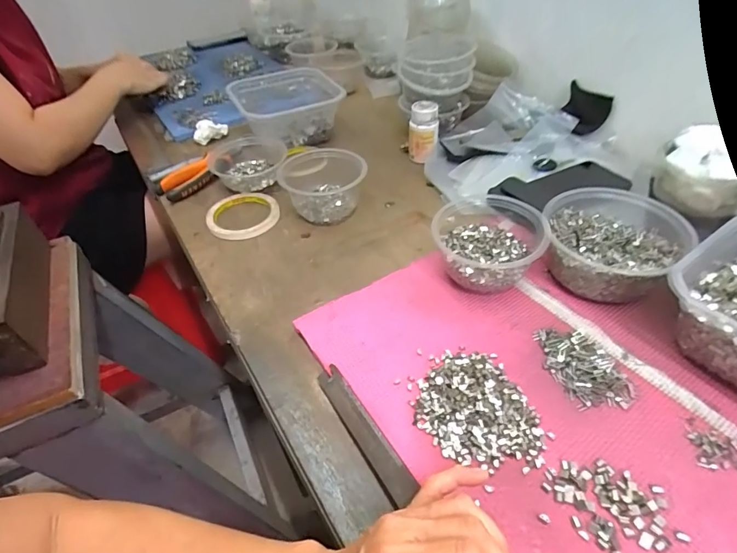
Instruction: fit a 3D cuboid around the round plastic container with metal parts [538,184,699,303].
[{"bbox_3d":[0.252,-0.038,0.444,0.127,0.071,0.130,-2,44,2],"label":"round plastic container with metal parts"}]

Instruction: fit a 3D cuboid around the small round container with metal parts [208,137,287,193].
[{"bbox_3d":[-0.181,-0.175,0.654,0.114,0.044,0.109,-2,44,2],"label":"small round container with metal parts"}]

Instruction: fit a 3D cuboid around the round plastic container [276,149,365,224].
[{"bbox_3d":[-0.064,-0.132,0.592,0.111,0.060,0.129,-16,46,-11],"label":"round plastic container"}]

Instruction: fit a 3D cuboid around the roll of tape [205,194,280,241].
[{"bbox_3d":[-0.174,-0.087,0.587,0.098,0.014,0.098,-4,45,4],"label":"roll of tape"}]

